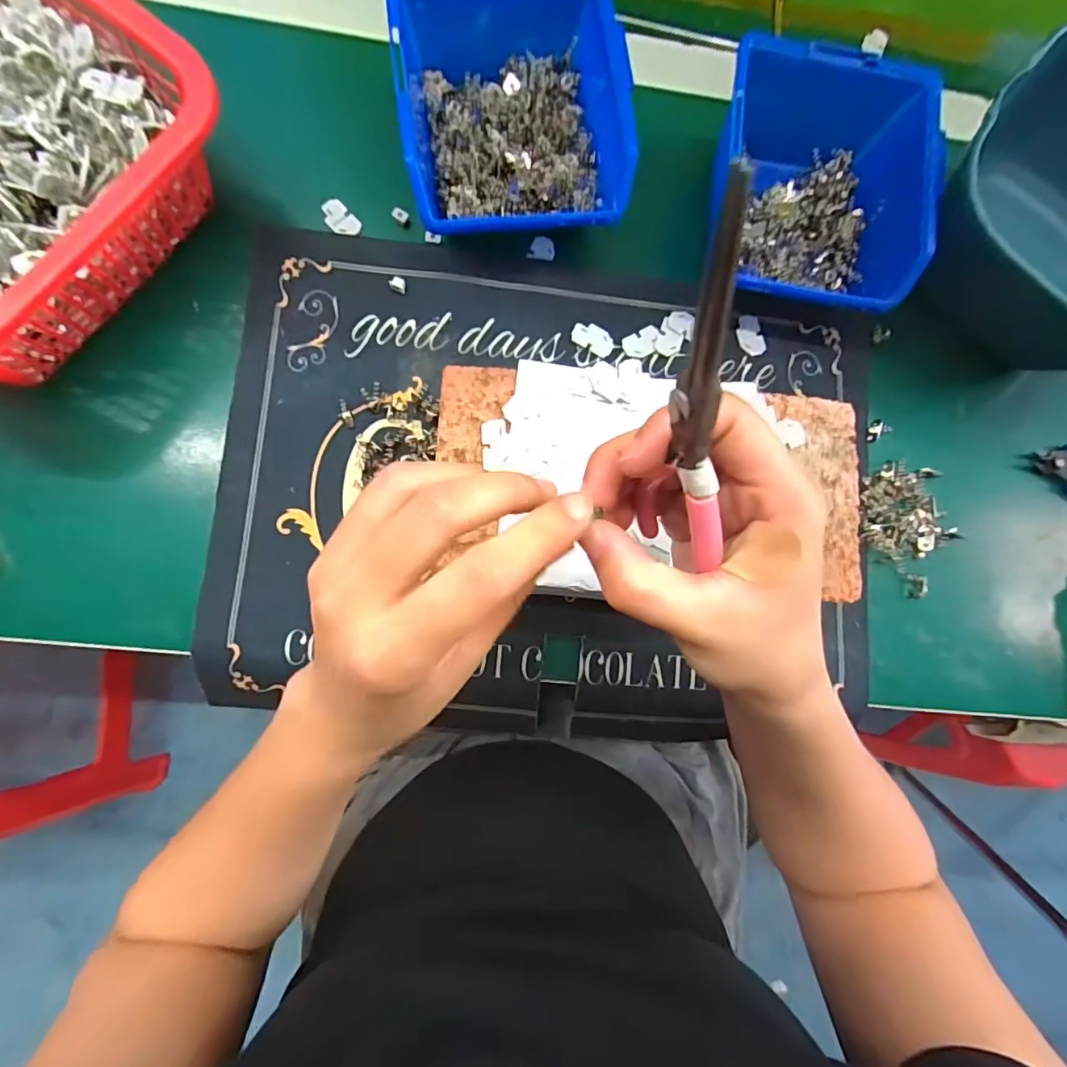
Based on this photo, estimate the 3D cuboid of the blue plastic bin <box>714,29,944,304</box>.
[{"bbox_3d":[0.165,-0.205,0.304,0.119,0.066,0.139,6,81,-5],"label":"blue plastic bin"}]

